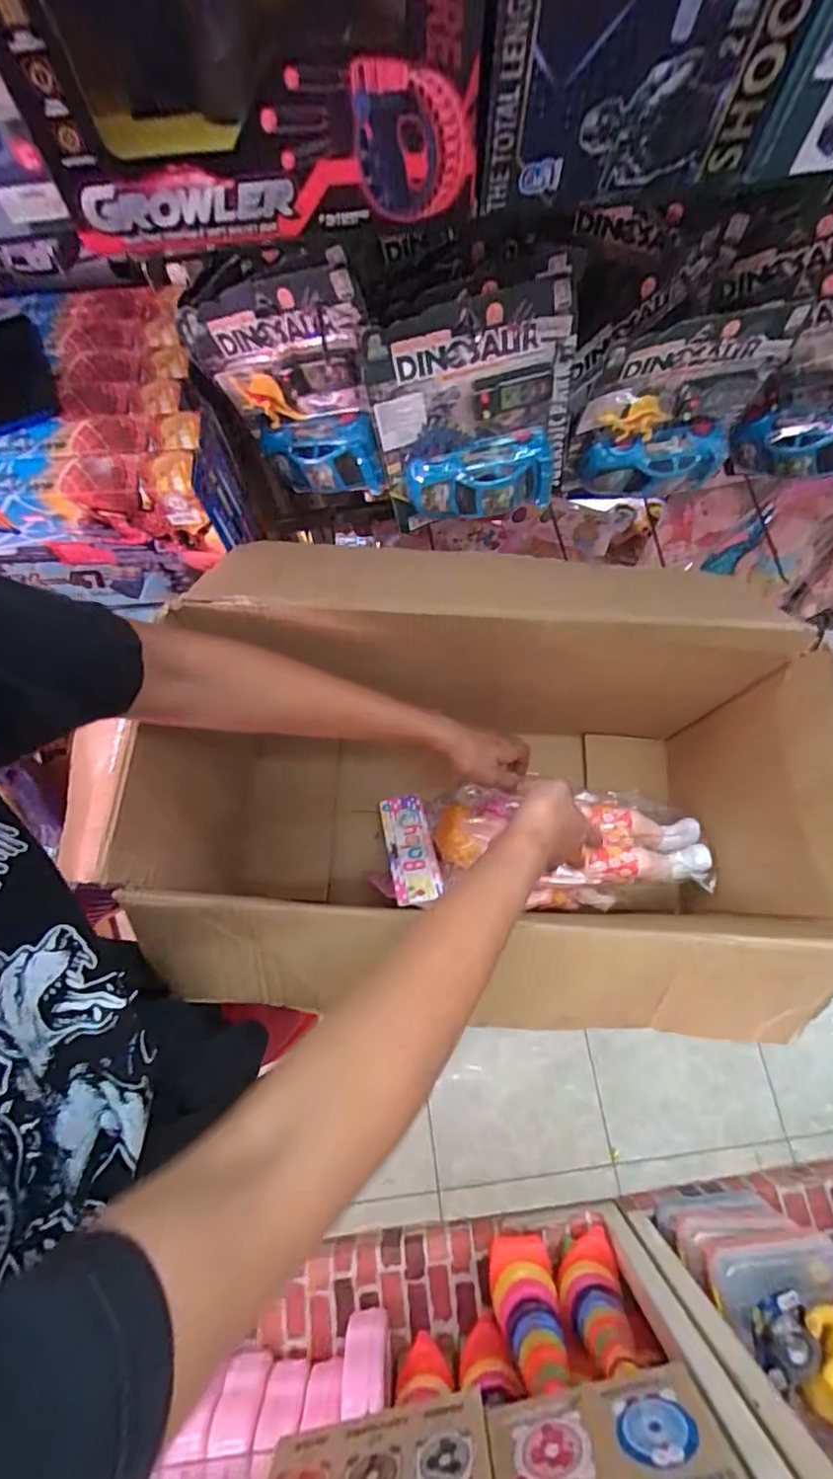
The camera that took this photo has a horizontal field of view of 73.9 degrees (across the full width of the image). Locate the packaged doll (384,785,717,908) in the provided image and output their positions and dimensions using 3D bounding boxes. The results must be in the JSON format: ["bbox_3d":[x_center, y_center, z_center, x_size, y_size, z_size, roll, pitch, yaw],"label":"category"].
[{"bbox_3d":[0.157,0.130,0.717,0.412,0.081,0.152,0,70,5],"label":"packaged doll"}]

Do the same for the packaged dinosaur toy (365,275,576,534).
[{"bbox_3d":[0.063,-0.316,0.573,0.200,0.203,0.088,-10,70,-1],"label":"packaged dinosaur toy"}]

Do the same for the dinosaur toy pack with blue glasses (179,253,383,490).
[{"bbox_3d":[-0.125,-0.360,0.591,0.211,0.213,0.053,7,51,27],"label":"dinosaur toy pack with blue glasses"}]

